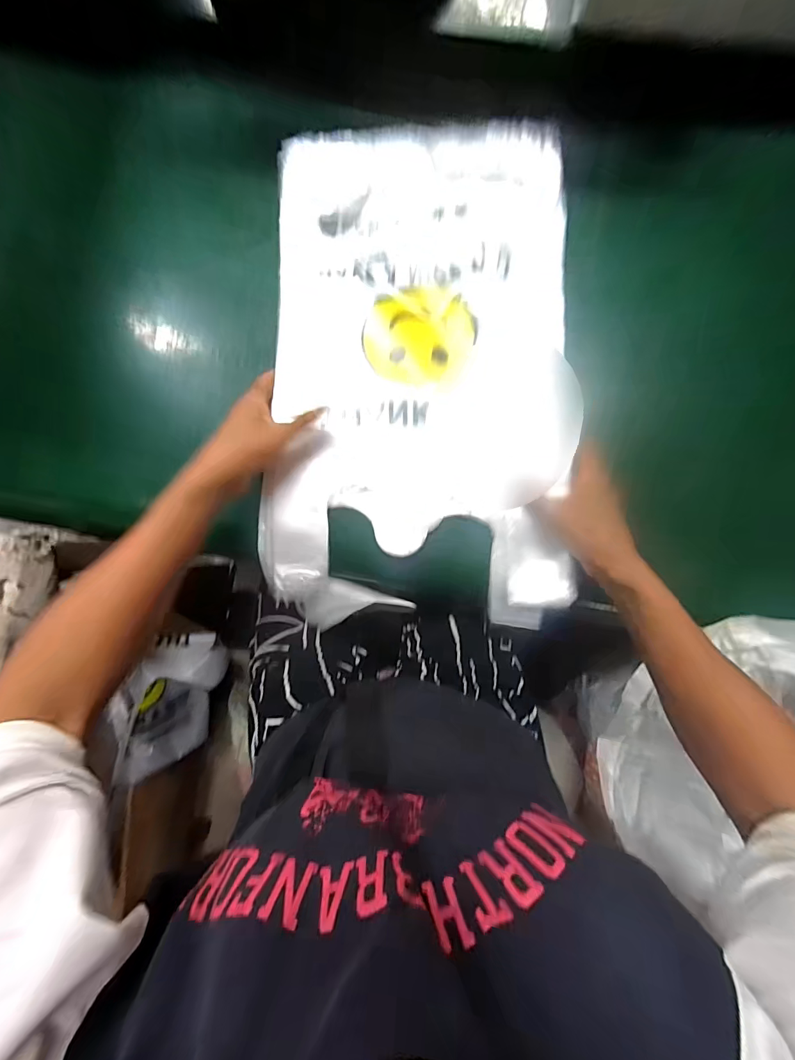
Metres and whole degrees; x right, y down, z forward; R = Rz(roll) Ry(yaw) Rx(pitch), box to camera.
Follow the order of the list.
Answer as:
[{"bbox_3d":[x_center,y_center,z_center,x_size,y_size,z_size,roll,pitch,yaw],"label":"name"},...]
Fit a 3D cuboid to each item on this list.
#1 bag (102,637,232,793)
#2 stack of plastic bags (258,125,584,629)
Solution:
[{"bbox_3d":[-0.442,0.338,0.806,0.106,0.169,0.279,17,86,3],"label":"bag"},{"bbox_3d":[0.022,-0.149,0.435,0.305,0.060,0.486,3,90,5],"label":"stack of plastic bags"}]

